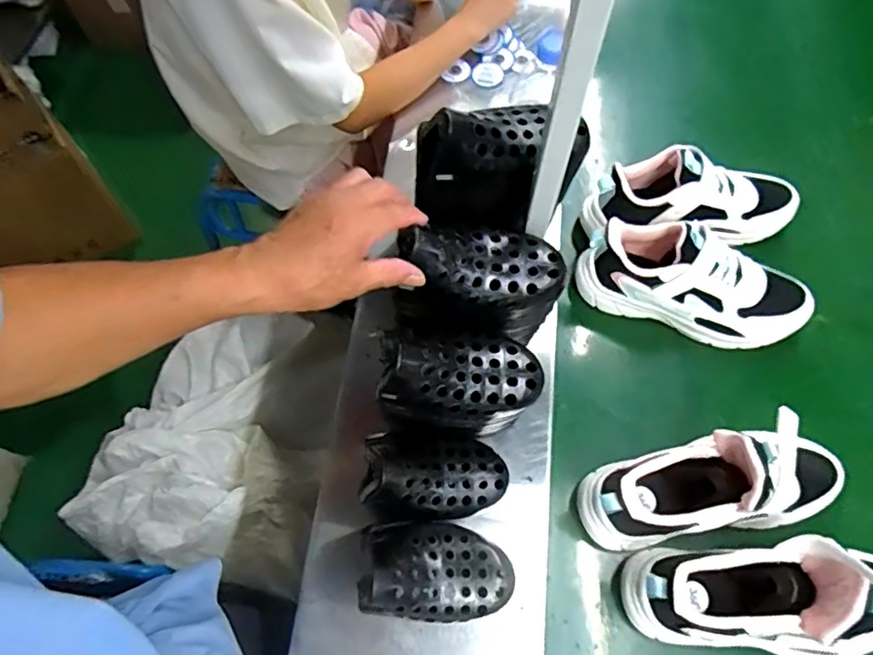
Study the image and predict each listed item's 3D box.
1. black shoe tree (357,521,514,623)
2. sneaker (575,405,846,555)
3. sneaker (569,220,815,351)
[{"bbox_3d":[0.004,0.194,0.468,0.114,0.046,0.074,0,65,1],"label":"black shoe tree"},{"bbox_3d":[0.274,0.148,0.557,0.256,0.140,0.083,-9,65,-3],"label":"sneaker"},{"bbox_3d":[0.301,-0.053,0.677,0.259,0.116,0.090,18,67,10],"label":"sneaker"}]

